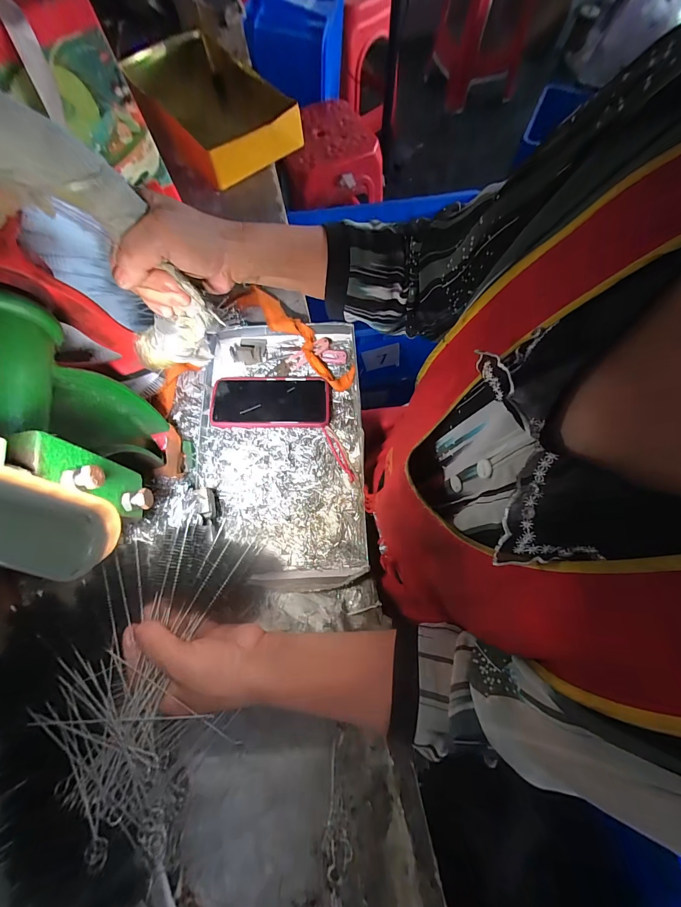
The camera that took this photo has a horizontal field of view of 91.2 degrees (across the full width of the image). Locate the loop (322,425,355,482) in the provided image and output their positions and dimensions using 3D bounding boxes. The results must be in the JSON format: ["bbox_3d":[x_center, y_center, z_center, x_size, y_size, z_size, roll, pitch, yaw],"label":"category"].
[{"bbox_3d":[0.000,-0.002,0.452,0.017,0.009,0.084,-25,74,-8],"label":"loop"}]

